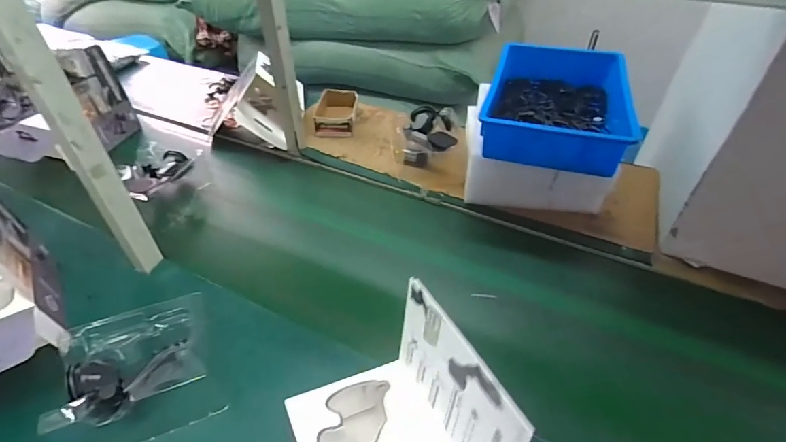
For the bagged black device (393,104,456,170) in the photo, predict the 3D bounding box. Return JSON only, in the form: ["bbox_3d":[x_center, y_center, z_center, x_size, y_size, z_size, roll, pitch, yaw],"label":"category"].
[{"bbox_3d":[0.078,-0.193,0.989,0.137,0.120,0.168,7,41,6],"label":"bagged black device"}]

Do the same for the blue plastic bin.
[{"bbox_3d":[0.343,-0.243,0.847,0.272,0.100,0.385,14,42,14],"label":"blue plastic bin"}]

